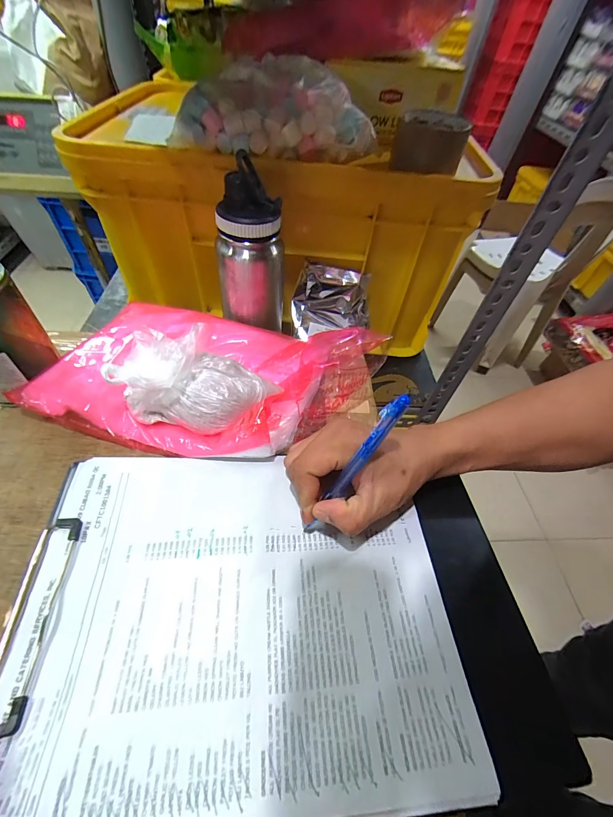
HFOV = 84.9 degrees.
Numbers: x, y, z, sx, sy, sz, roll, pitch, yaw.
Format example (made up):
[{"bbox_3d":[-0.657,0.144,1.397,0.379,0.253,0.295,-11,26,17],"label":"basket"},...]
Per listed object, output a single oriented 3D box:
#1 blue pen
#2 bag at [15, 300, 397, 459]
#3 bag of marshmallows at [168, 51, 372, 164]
[{"bbox_3d":[0.031,0.045,0.238,0.011,0.135,0.010,42,31,25],"label":"blue pen"},{"bbox_3d":[-0.094,-0.044,0.324,0.281,0.067,0.175,16,52,7],"label":"bag"},{"bbox_3d":[-0.033,-0.340,0.375,0.208,0.069,0.137,1,52,-5],"label":"bag of marshmallows"}]

